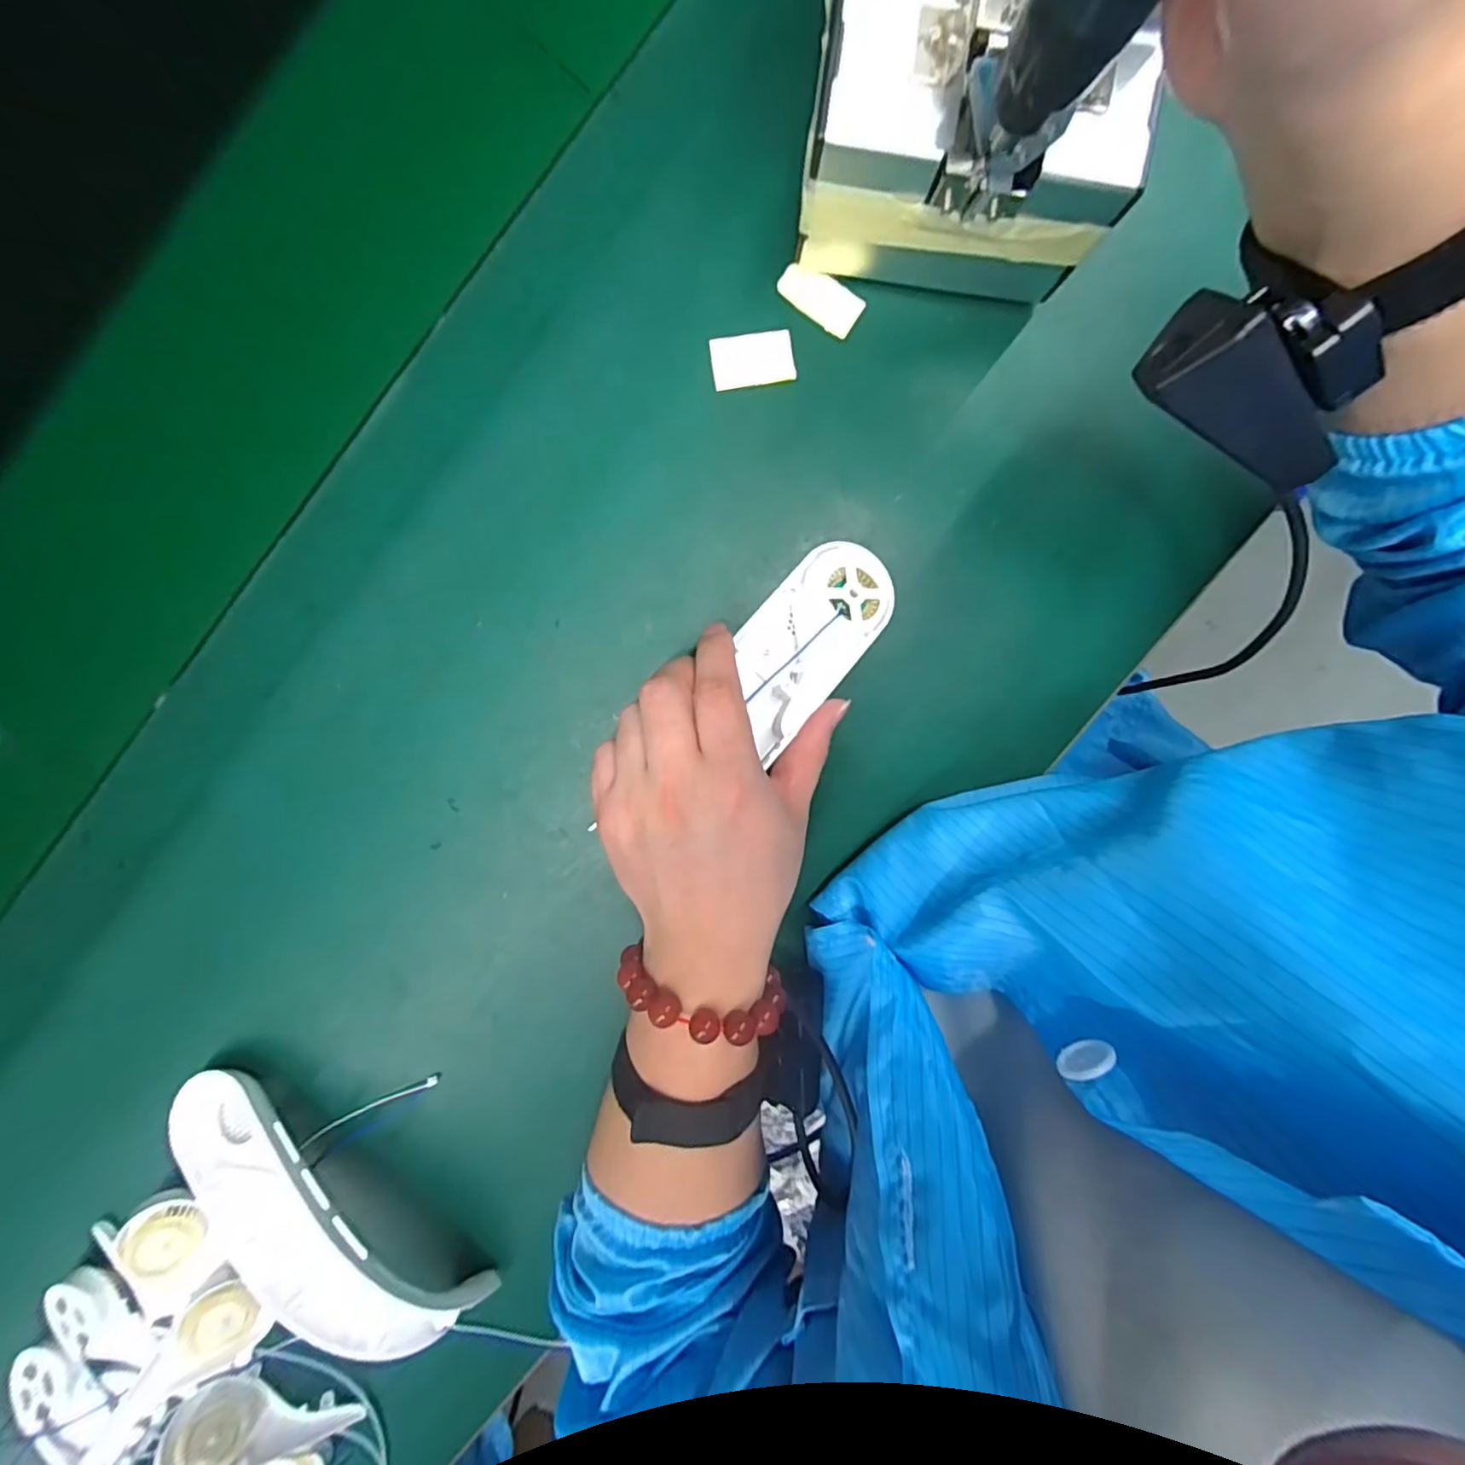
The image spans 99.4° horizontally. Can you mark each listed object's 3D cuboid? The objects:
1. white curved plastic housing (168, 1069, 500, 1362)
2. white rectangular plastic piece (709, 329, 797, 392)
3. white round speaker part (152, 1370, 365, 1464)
[{"bbox_3d":[-0.226,0.266,0.340,0.069,0.053,0.199,-42,98,4],"label":"white curved plastic housing"},{"bbox_3d":[0.010,-0.187,0.311,0.041,0.004,0.025,-9,99,-1],"label":"white rectangular plastic piece"},{"bbox_3d":[-0.268,0.393,0.357,0.093,0.013,0.045,10,57,-36],"label":"white round speaker part"}]

